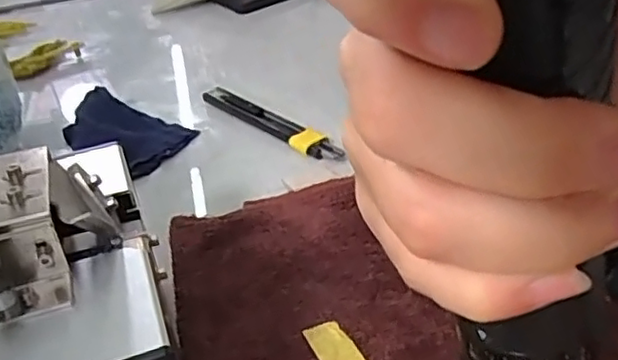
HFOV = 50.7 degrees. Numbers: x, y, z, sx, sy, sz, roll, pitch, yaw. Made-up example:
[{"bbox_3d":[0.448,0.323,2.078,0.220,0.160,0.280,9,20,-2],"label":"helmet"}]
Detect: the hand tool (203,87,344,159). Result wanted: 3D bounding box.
[{"bbox_3d":[-0.027,-0.038,0.436,0.017,0.014,0.131,-29,40,-31],"label":"hand tool"}]

